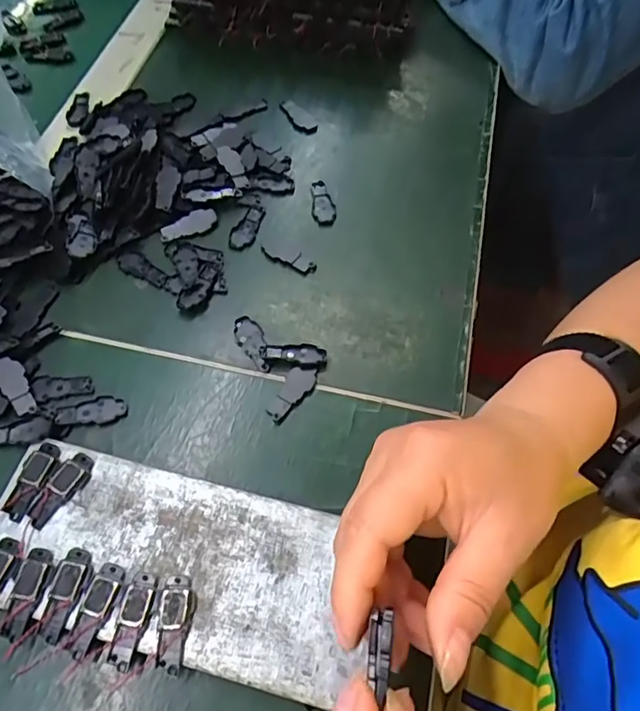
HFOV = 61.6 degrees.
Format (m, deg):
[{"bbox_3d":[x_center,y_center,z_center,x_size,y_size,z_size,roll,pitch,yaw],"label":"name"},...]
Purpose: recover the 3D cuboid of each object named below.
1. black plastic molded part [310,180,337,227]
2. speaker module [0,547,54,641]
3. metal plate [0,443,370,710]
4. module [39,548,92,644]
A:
[{"bbox_3d":[0.002,-0.110,0.380,0.016,0.004,0.042,-1,61,-2],"label":"black plastic molded part"},{"bbox_3d":[-0.134,0.108,0.245,0.015,0.004,0.037,12,61,5],"label":"speaker module"},{"bbox_3d":[-0.070,0.096,0.256,0.181,0.009,0.077,13,61,9],"label":"metal plate"},{"bbox_3d":[-0.116,0.108,0.244,0.015,0.004,0.039,10,61,4],"label":"module"}]

